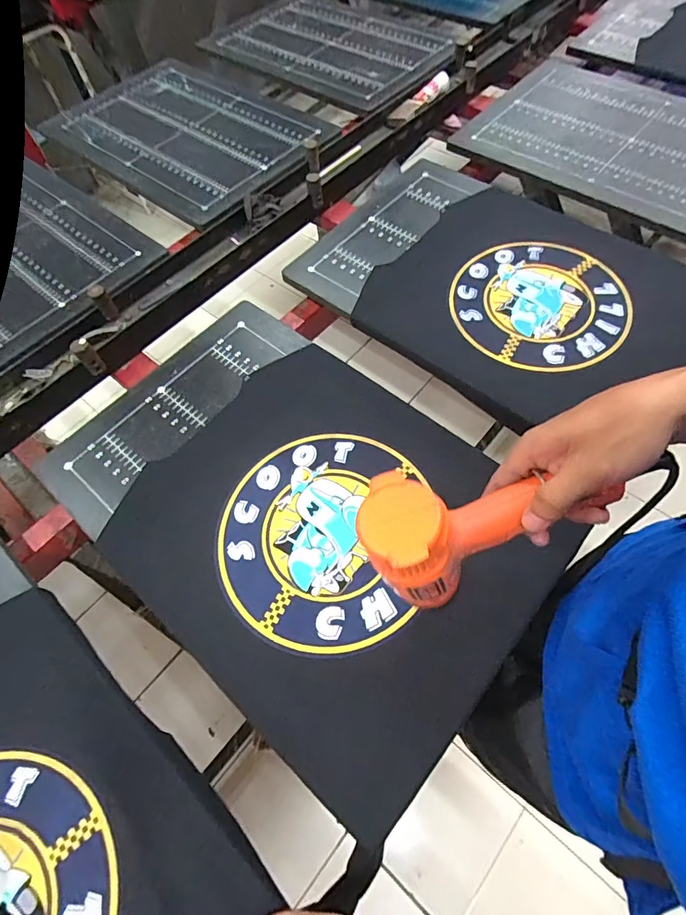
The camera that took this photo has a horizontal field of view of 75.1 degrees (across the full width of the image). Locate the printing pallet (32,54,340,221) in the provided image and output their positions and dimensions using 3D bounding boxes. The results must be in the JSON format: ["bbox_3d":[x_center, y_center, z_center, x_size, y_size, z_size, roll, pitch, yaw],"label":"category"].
[{"bbox_3d":[-0.340,-0.742,0.974,0.680,0.035,0.417,39,71,22],"label":"printing pallet"}]

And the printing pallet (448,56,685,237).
[{"bbox_3d":[0.573,-0.615,0.866,0.588,0.021,0.422,38,70,21],"label":"printing pallet"}]

